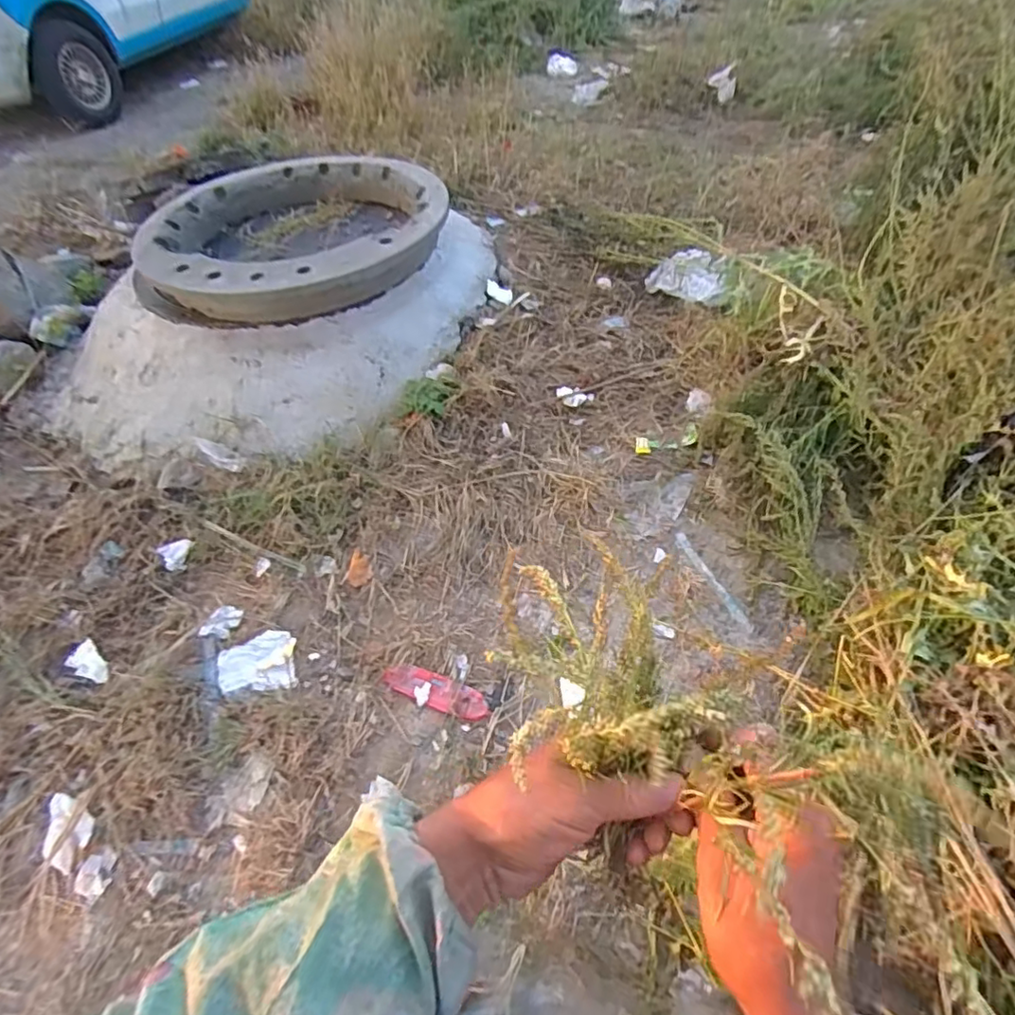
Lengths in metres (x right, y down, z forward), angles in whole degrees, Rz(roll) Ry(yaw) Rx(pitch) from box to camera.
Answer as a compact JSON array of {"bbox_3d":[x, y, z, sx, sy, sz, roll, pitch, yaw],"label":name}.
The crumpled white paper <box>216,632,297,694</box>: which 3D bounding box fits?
[{"bbox_3d":[-0.430,0.268,1.010,0.125,0.024,0.118,-14,49,-6],"label":"crumpled white paper"}]

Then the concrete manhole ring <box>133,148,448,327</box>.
[{"bbox_3d":[-0.523,-0.731,1.487,0.716,0.111,0.760,-3,49,3],"label":"concrete manhole ring"}]

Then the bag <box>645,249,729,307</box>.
[{"bbox_3d":[0.494,-0.622,1.585,0.244,0.085,0.129,25,56,24],"label":"bag"}]

